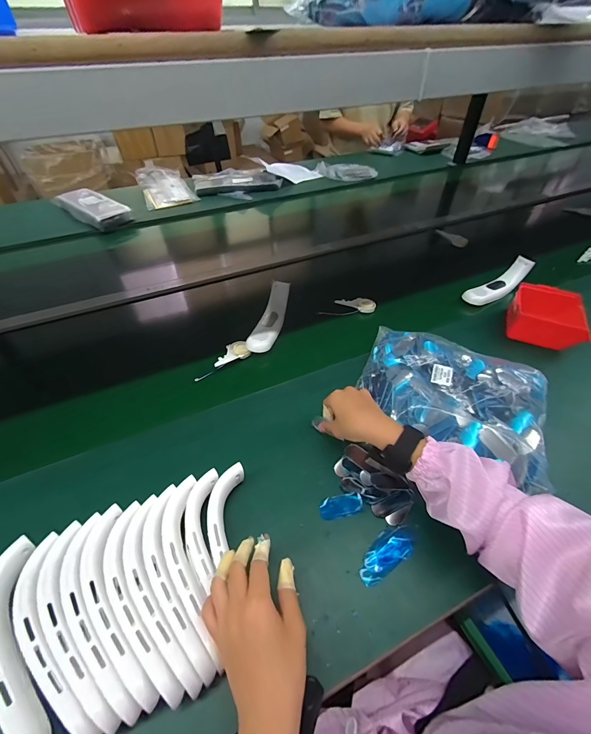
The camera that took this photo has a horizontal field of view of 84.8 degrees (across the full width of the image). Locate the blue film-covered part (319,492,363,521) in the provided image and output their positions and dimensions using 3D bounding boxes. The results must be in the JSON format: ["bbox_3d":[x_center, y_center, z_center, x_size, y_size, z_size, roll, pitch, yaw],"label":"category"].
[{"bbox_3d":[0.062,0.189,0.441,0.056,0.013,0.028,-6,47,-5],"label":"blue film-covered part"}]

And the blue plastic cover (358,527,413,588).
[{"bbox_3d":[0.112,0.231,0.404,0.082,0.008,0.037,-25,51,-21],"label":"blue plastic cover"}]

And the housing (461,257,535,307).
[{"bbox_3d":[0.481,-0.201,0.763,0.191,0.050,0.061,-28,52,-23],"label":"housing"}]

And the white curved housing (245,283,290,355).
[{"bbox_3d":[-0.054,-0.106,0.694,0.048,0.049,0.192,10,48,10],"label":"white curved housing"}]

